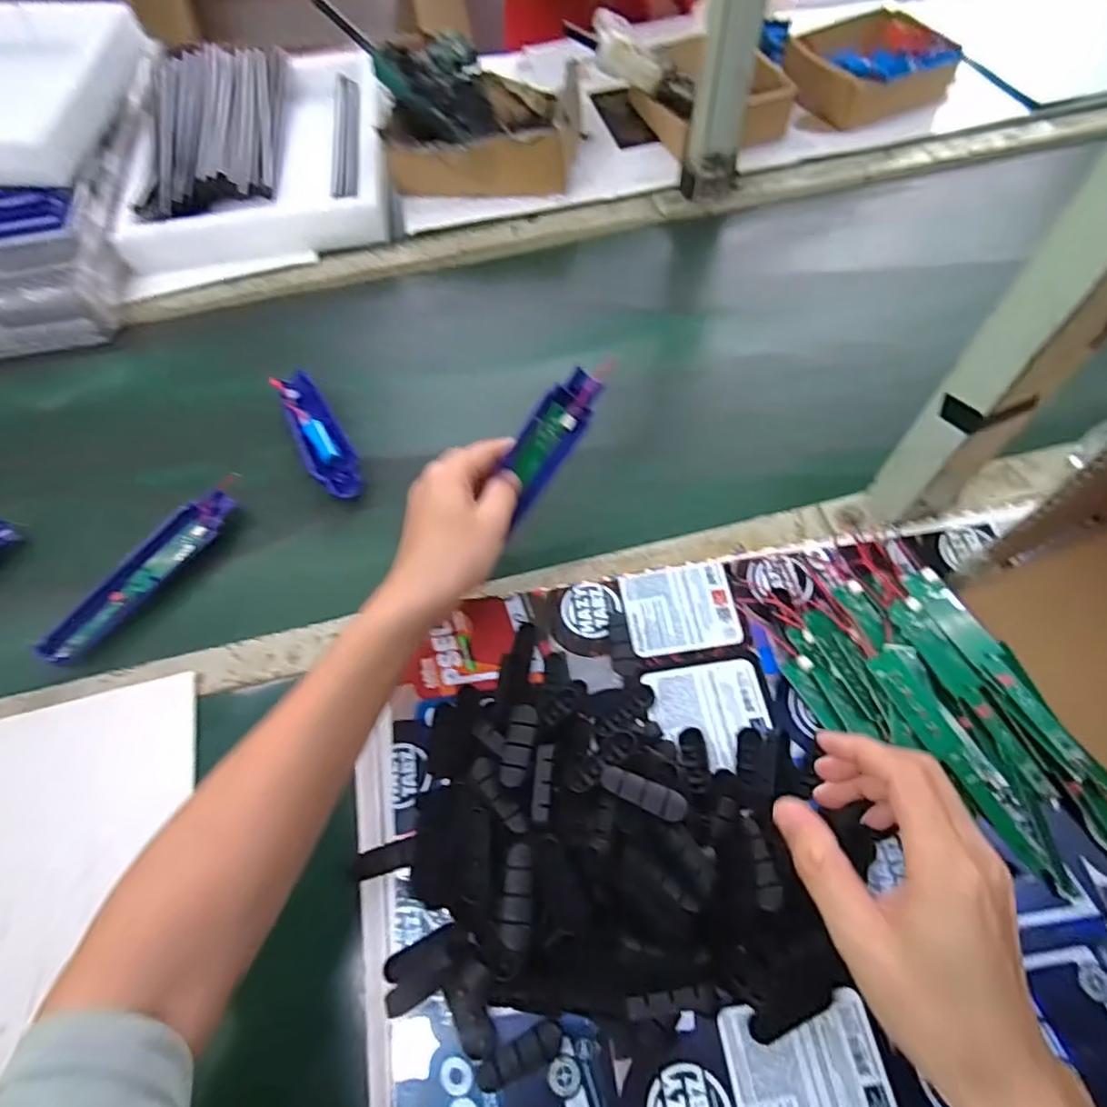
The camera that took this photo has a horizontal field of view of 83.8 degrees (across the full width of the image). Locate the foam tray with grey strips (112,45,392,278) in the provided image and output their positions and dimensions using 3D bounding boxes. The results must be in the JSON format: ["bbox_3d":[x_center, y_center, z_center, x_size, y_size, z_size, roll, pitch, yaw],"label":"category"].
[{"bbox_3d":[-0.359,-0.496,0.753,0.297,0.066,0.378,-13,60,-4],"label":"foam tray with grey strips"}]

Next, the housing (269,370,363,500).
[{"bbox_3d":[-0.213,-0.107,0.556,0.039,0.026,0.163,-29,63,-14],"label":"housing"}]

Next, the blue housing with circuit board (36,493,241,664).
[{"bbox_3d":[-0.329,0.014,0.492,0.032,0.026,0.169,33,67,20],"label":"blue housing with circuit board"}]

